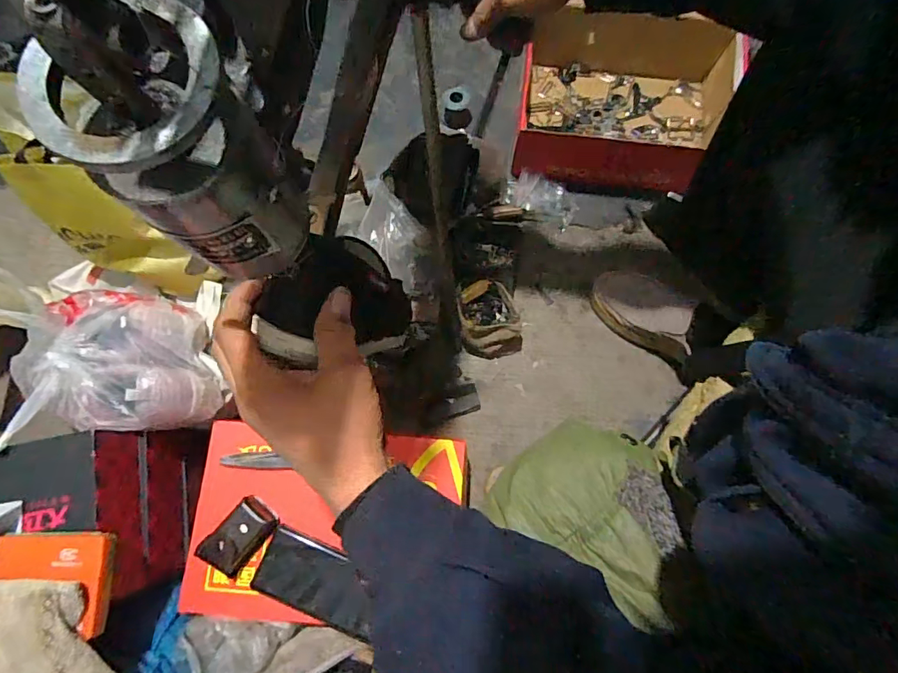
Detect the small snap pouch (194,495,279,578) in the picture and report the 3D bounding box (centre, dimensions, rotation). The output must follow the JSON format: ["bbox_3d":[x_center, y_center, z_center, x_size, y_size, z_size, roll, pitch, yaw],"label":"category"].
[{"bbox_3d":[-0.248,0.235,0.567,0.054,0.038,0.089,40,80,7],"label":"small snap pouch"}]

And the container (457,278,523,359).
[{"bbox_3d":[0.062,-0.026,0.745,0.094,0.063,0.110,-10,78,-3],"label":"container"}]

